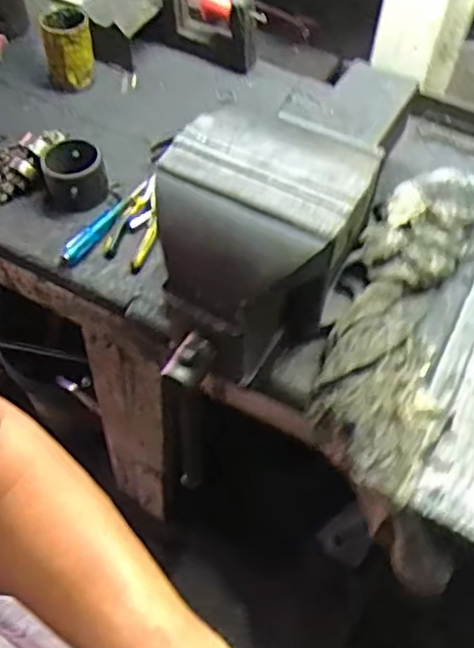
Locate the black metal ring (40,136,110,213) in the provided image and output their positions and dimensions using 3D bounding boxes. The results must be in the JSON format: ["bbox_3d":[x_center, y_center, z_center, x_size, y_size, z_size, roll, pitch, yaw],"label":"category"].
[{"bbox_3d":[-0.232,-0.211,0.950,0.082,0.060,0.092,-16,58,-14],"label":"black metal ring"}]

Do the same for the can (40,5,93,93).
[{"bbox_3d":[-0.266,-0.437,1.054,0.082,0.120,0.066,-10,56,-10],"label":"can"}]

